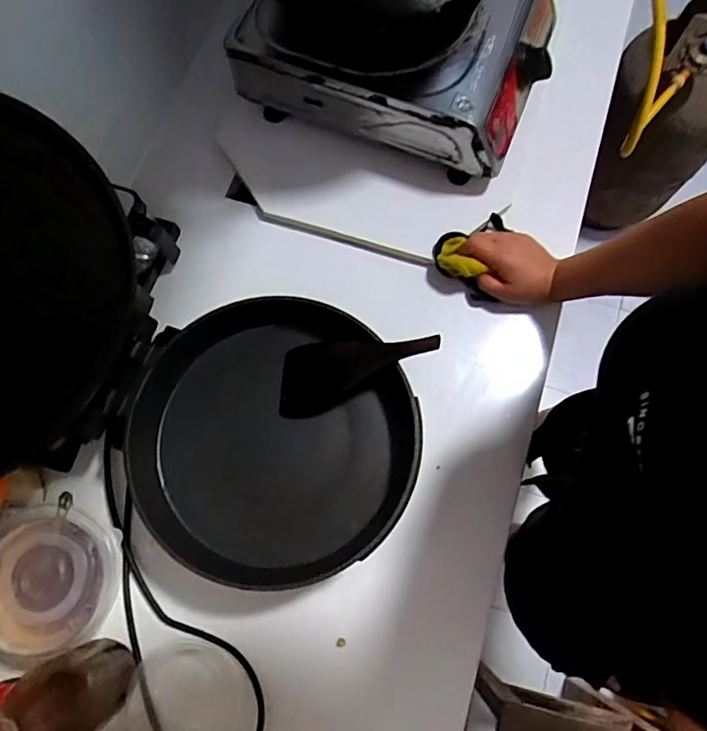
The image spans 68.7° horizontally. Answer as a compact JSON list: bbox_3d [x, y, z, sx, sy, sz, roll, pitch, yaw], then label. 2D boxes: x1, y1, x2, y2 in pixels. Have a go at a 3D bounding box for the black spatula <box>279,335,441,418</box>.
[{"bbox_3d":[0.001,-0.003,0.562,0.181,0.029,0.074,-20,73,19],"label":"black spatula"}]

